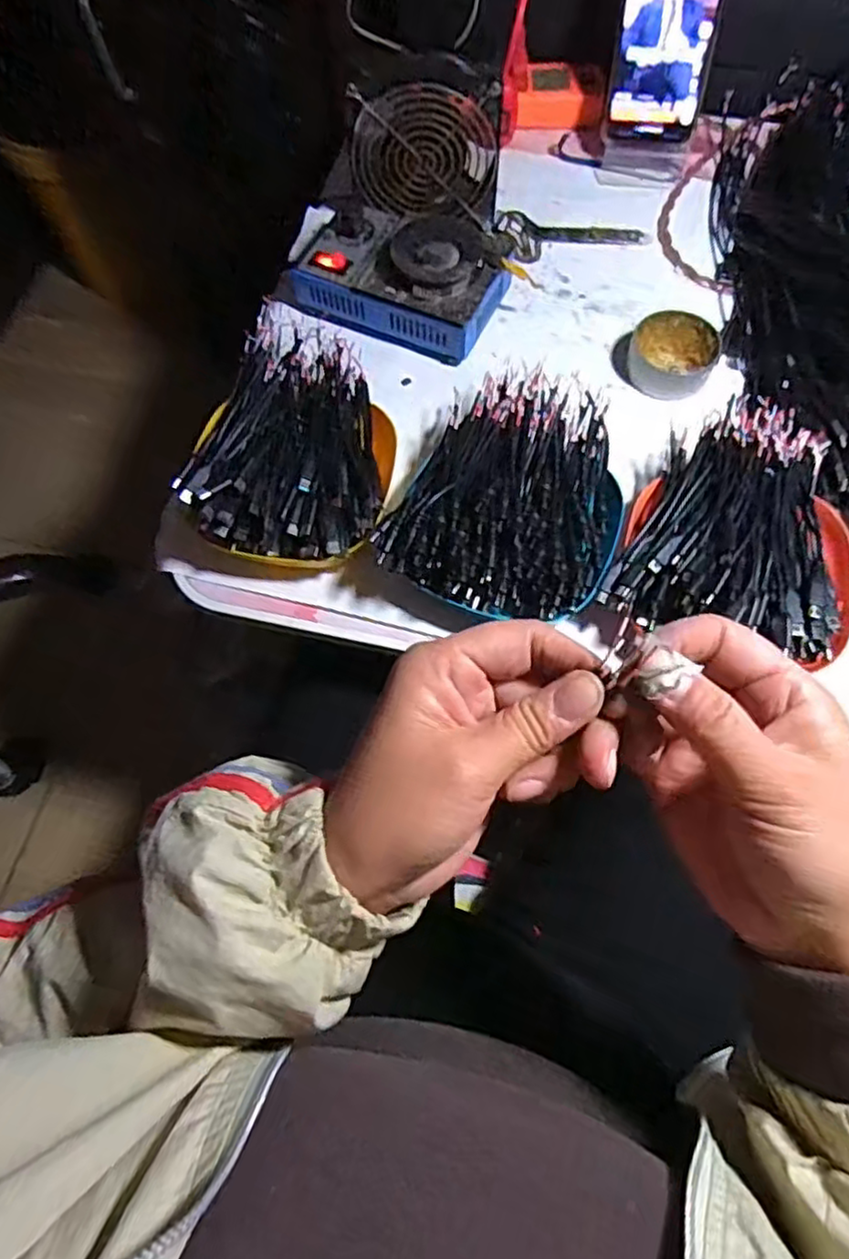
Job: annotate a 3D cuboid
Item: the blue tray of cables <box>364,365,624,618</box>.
[{"bbox_3d":[0.063,-0.084,0.458,0.131,0.064,0.171,25,71,12],"label":"blue tray of cables"}]

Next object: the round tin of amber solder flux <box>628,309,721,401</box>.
[{"bbox_3d":[0.190,-0.209,0.527,0.063,0.024,0.059,-1,68,2],"label":"round tin of amber solder flux"}]

